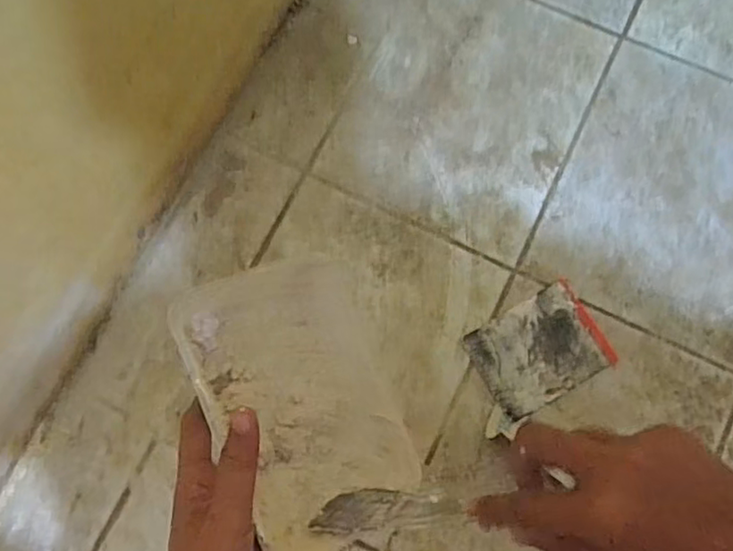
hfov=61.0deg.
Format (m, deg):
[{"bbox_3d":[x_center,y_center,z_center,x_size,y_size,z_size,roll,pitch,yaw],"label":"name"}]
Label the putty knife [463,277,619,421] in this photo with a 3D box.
[{"bbox_3d":[0.141,0.060,0.506,0.103,0.004,0.078,-29,78,-6],"label":"putty knife"}]

